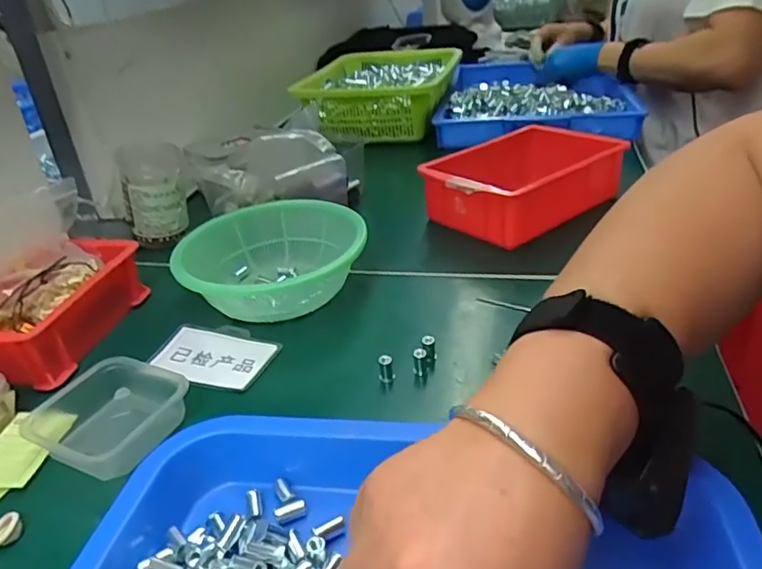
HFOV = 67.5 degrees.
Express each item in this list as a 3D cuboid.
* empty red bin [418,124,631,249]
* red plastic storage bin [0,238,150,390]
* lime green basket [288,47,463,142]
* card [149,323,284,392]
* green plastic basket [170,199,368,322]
[{"bbox_3d":[0.154,-0.114,0.616,0.202,0.063,0.138,-24,35,-31],"label":"empty red bin"},{"bbox_3d":[-0.268,0.018,0.467,0.097,0.057,0.149,0,30,7],"label":"red plastic storage bin"},{"bbox_3d":[0.006,-0.334,0.981,0.229,0.086,0.325,1,30,10],"label":"lime green basket"},{"bbox_3d":[-0.131,0.054,0.442,0.095,0.005,0.065,6,35,19],"label":"card"},{"bbox_3d":[-0.094,-0.021,0.513,0.154,0.059,0.162,2,30,11],"label":"green plastic basket"}]

